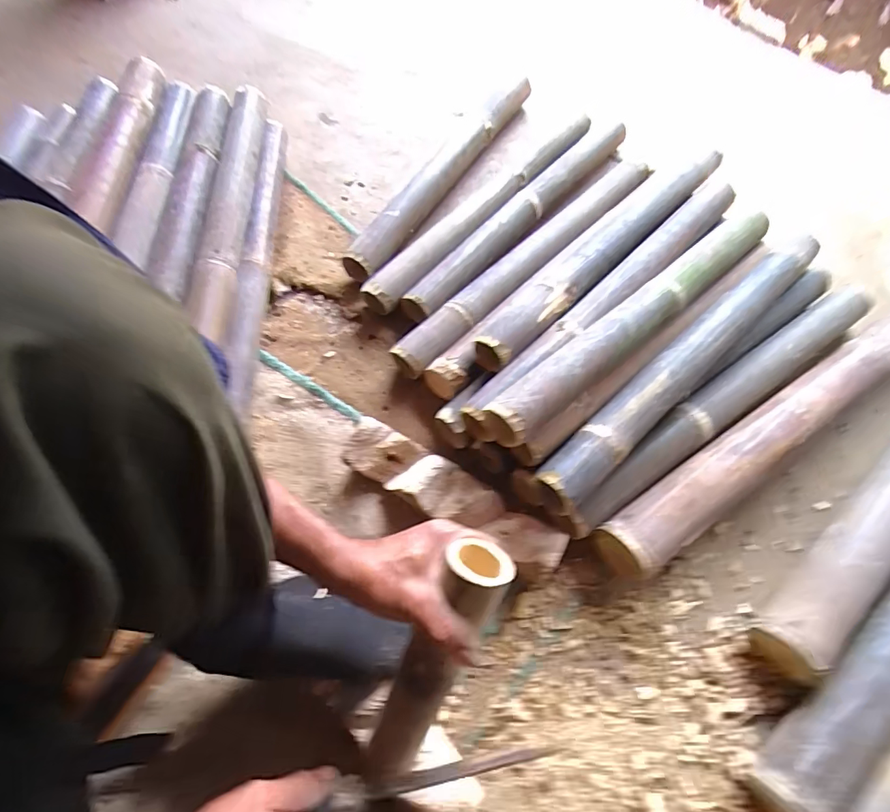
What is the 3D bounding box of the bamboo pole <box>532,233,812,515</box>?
[{"bbox_3d":[0.352,-0.076,0.649,0.638,0.070,0.072,-38,70,-20],"label":"bamboo pole"}]

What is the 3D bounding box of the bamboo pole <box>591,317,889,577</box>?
[{"bbox_3d":[0.627,-0.048,0.713,1.015,0.081,0.088,-29,67,-17],"label":"bamboo pole"}]

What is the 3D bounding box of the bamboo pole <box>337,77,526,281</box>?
[{"bbox_3d":[0.004,-0.468,0.899,0.062,0.058,0.630,28,64,12],"label":"bamboo pole"}]

